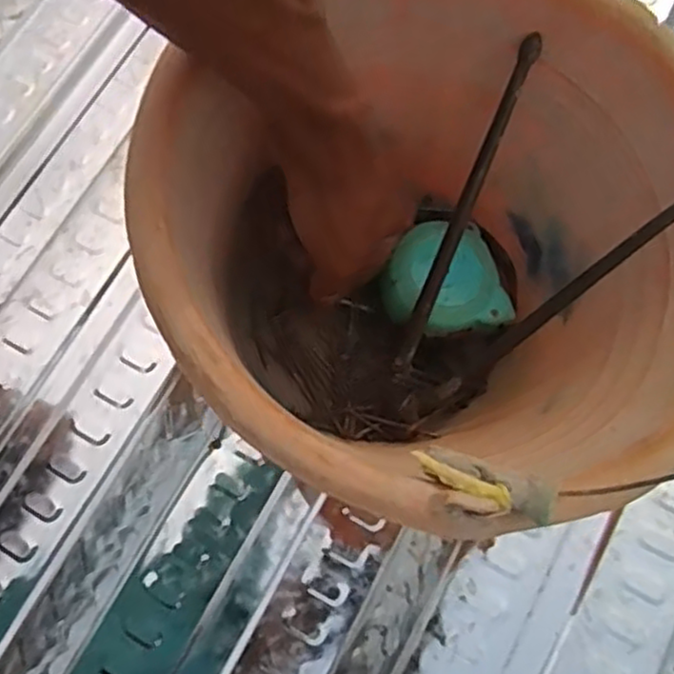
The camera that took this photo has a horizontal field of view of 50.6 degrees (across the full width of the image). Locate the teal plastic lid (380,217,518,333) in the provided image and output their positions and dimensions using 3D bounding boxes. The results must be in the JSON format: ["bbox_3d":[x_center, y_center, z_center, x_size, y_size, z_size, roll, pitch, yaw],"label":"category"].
[{"bbox_3d":[0.067,-0.037,0.454,0.077,0.016,0.077,3,74,-10],"label":"teal plastic lid"}]

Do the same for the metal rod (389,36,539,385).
[{"bbox_3d":[0.069,-0.065,0.400,0.012,0.016,0.197,24,115,10],"label":"metal rod"}]

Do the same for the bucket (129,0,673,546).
[{"bbox_3d":[0.053,-0.025,0.370,0.245,0.212,0.250,-1,72,2],"label":"bucket"}]

